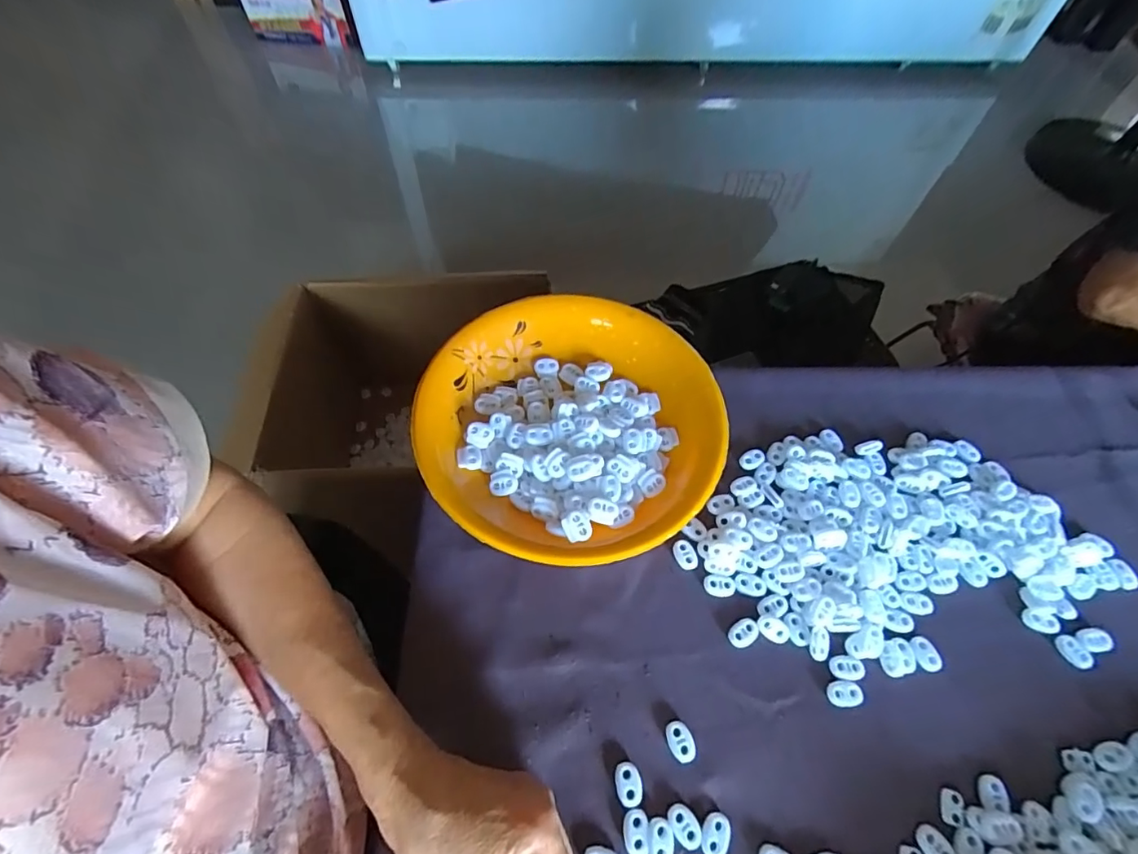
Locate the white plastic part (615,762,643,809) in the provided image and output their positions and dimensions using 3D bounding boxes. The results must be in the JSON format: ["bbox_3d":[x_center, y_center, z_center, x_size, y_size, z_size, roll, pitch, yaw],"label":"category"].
[{"bbox_3d":[0.037,0.219,0.309,0.016,0.004,0.022,-7,60,-6],"label":"white plastic part"}]

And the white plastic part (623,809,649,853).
[{"bbox_3d":[0.039,0.238,0.296,0.014,0.004,0.022,5,59,0],"label":"white plastic part"}]

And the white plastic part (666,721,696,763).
[{"bbox_3d":[0.071,0.200,0.322,0.016,0.004,0.022,-23,63,-15],"label":"white plastic part"}]

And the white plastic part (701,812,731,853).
[{"bbox_3d":[0.087,0.240,0.297,0.016,0.004,0.023,17,60,7],"label":"white plastic part"}]

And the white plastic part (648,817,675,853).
[{"bbox_3d":[0.054,0.242,0.295,0.014,0.004,0.023,5,59,0],"label":"white plastic part"}]

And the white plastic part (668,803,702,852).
[{"bbox_3d":[0.069,0.236,0.299,0.016,0.004,0.022,-24,63,-16],"label":"white plastic part"}]

